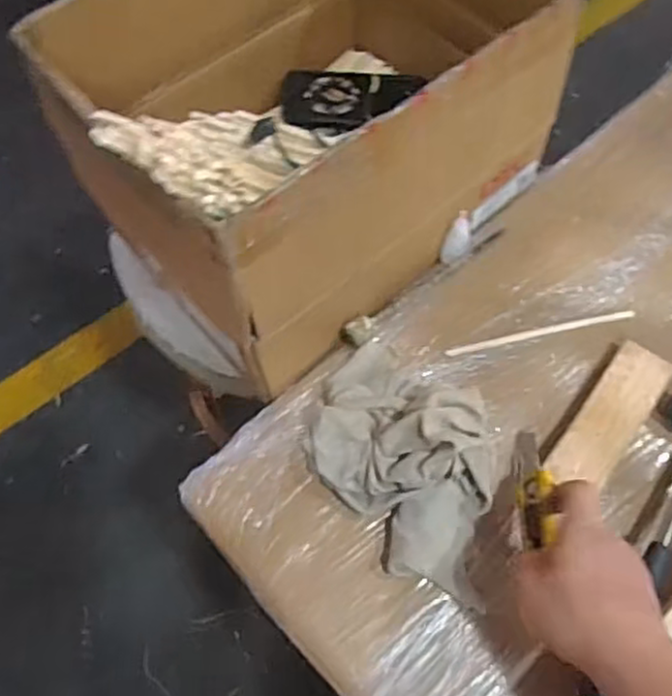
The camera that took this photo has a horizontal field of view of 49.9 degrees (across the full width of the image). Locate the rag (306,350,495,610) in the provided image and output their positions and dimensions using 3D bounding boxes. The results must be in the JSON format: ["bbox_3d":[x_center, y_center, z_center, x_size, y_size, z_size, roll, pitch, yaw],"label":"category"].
[{"bbox_3d":[0.057,0.086,0.624,0.164,0.071,0.217,9,62,7],"label":"rag"}]

